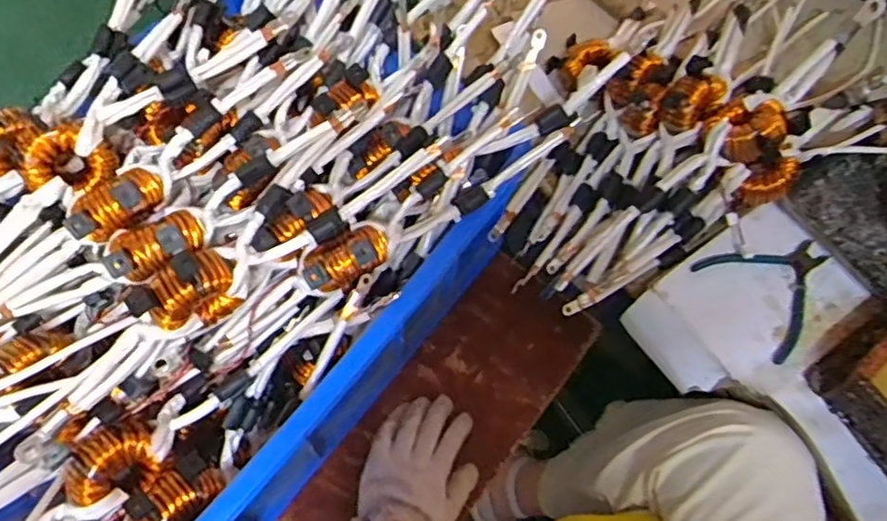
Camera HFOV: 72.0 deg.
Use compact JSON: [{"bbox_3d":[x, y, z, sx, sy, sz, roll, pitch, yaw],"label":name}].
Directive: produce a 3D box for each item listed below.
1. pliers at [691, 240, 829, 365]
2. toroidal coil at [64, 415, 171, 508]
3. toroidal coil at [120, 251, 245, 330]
[{"bbox_3d":[0.357,0.023,0.651,0.135,0.020,0.122,-29,69,-16],"label":"pliers"},{"bbox_3d":[-0.275,0.169,0.505,0.057,0.049,0.072,39,68,15],"label":"toroidal coil"},{"bbox_3d":[-0.210,0.027,0.506,0.080,0.079,0.035,-31,70,-17],"label":"toroidal coil"}]

